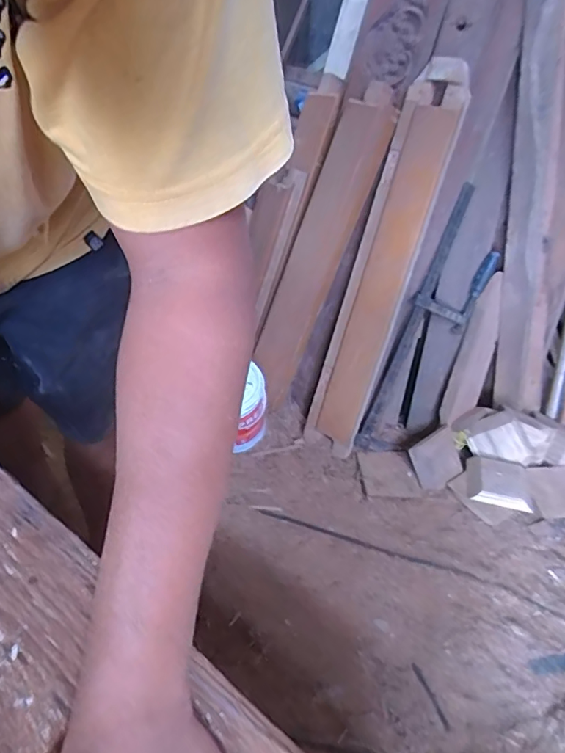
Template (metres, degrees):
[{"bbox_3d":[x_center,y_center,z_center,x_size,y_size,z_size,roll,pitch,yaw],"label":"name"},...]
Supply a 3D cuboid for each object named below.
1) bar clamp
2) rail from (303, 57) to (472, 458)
[{"bbox_3d":[0.375,-0.114,1.253,0.170,0.697,0.070,22,9,-7],"label":"bar clamp"},{"bbox_3d":[0.239,-0.255,1.192,0.147,0.929,0.067,23,18,22],"label":"rail"}]

